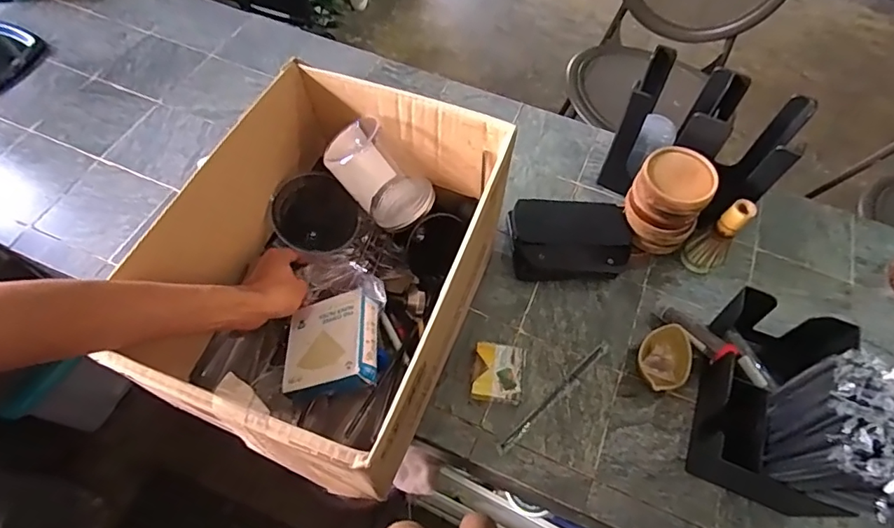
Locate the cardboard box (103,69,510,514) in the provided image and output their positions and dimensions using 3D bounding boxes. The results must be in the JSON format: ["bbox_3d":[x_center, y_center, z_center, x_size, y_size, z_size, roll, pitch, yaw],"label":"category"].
[{"bbox_3d":[-0.123,0.017,0.621,0.291,0.253,0.418,19,60,8],"label":"cardboard box"}]

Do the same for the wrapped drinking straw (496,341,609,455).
[{"bbox_3d":[0.144,0.173,0.680,0.214,0.005,0.013,-38,68,-22],"label":"wrapped drinking straw"}]

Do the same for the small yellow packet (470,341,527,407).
[{"bbox_3d":[0.068,0.146,0.677,0.064,0.032,0.073,9,59,2],"label":"small yellow packet"}]

